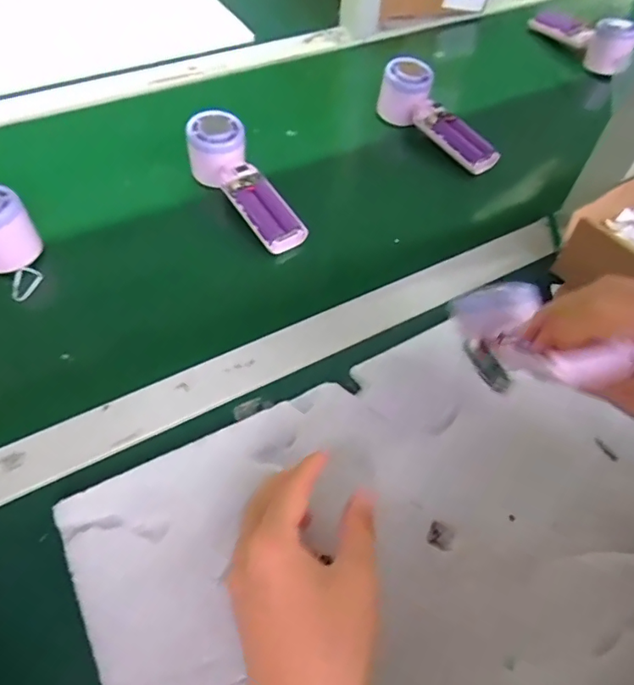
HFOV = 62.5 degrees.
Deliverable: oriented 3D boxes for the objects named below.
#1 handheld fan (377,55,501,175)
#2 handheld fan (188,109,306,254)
[{"bbox_3d":[0.139,-0.257,0.603,0.051,0.060,0.167,-37,77,-23],"label":"handheld fan"},{"bbox_3d":[-0.072,-0.155,0.519,0.054,0.044,0.166,-31,77,-20],"label":"handheld fan"}]

